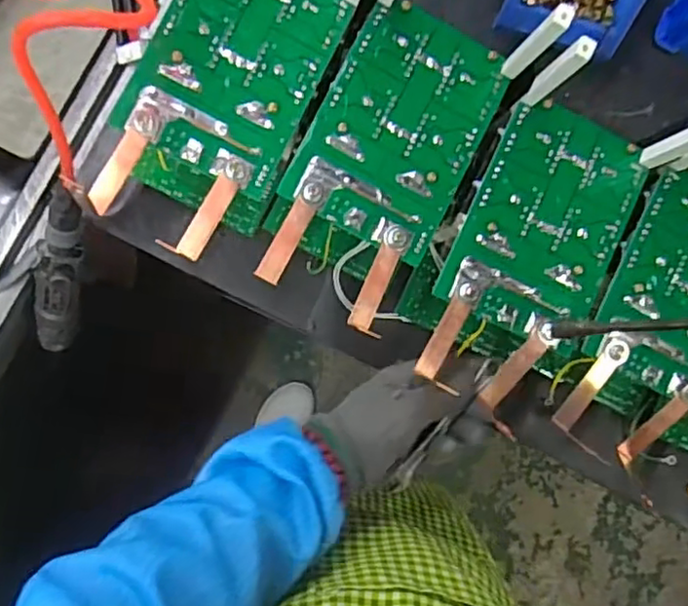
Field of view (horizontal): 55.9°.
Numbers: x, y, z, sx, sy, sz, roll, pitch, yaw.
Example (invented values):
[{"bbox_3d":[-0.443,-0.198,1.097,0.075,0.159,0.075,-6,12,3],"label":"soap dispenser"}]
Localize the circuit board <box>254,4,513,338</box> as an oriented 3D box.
[{"bbox_3d":[0.028,-0.098,0.453,0.107,0.010,0.212,28,86,-6],"label":"circuit board"}]

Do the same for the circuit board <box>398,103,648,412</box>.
[{"bbox_3d":[0.136,-0.035,0.468,0.123,0.016,0.206,31,86,-6],"label":"circuit board"}]

